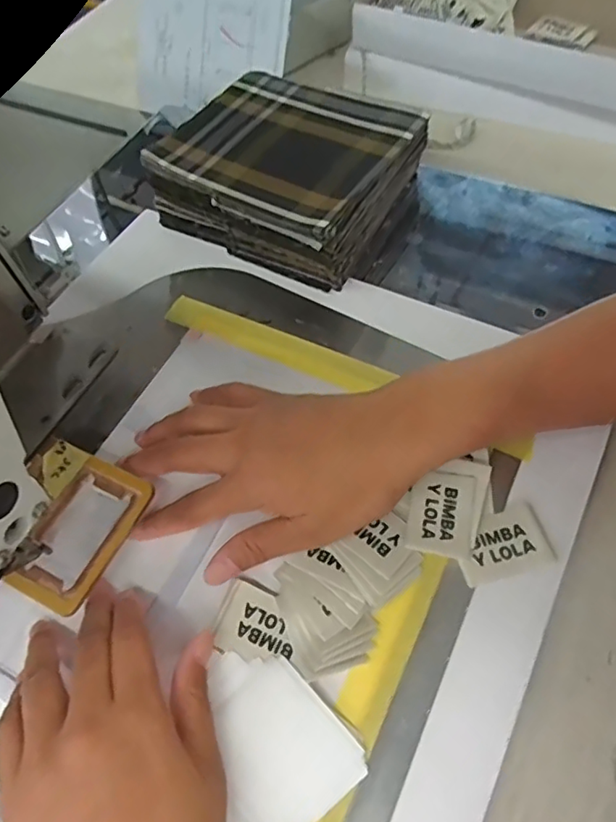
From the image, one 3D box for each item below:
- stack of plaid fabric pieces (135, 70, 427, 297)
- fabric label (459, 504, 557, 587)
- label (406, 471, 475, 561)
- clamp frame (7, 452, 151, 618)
[{"bbox_3d":[-0.017,-0.185,0.444,0.165,0.059,0.148,26,64,16],"label":"stack of plaid fabric pieces"},{"bbox_3d":[0.105,0.072,0.311,0.049,0.004,0.034,-13,61,-6],"label":"fabric label"},{"bbox_3d":[0.073,0.056,0.317,0.034,0.004,0.048,10,61,7],"label":"label"},{"bbox_3d":[-0.126,0.067,0.317,0.049,0.005,0.080,23,63,14],"label":"clamp frame"}]

